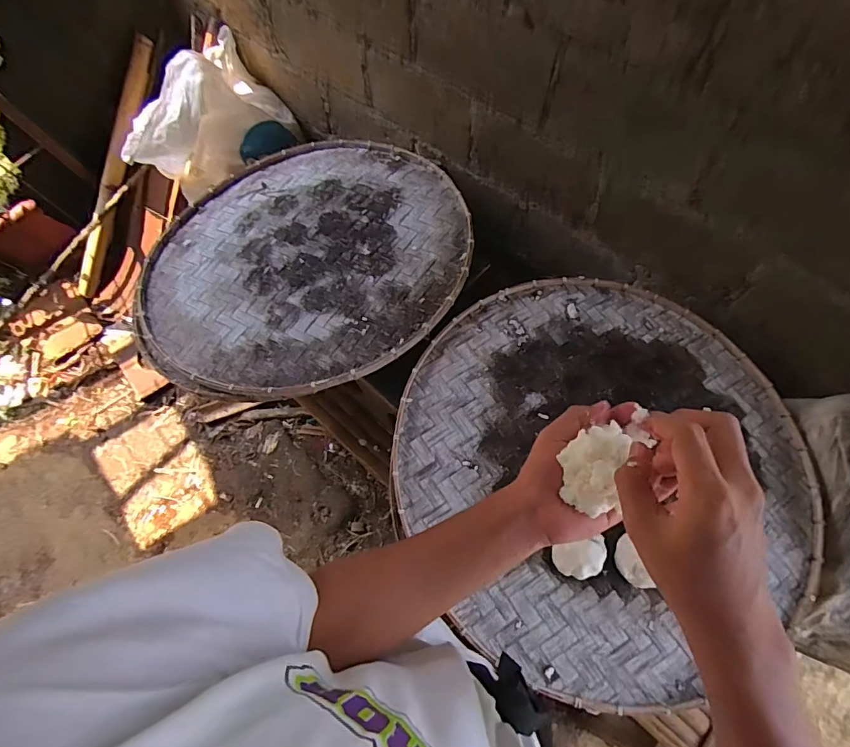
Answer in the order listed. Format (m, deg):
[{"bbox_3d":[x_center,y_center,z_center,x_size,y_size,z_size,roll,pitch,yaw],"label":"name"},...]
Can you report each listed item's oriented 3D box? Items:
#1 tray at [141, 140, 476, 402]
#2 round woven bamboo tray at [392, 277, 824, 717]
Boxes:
[{"bbox_3d":[-0.265,-0.270,0.990,0.690,0.045,0.702,-3,61,5],"label":"tray"},{"bbox_3d":[0.307,0.137,0.802,0.699,0.040,0.681,0,70,0],"label":"round woven bamboo tray"}]

